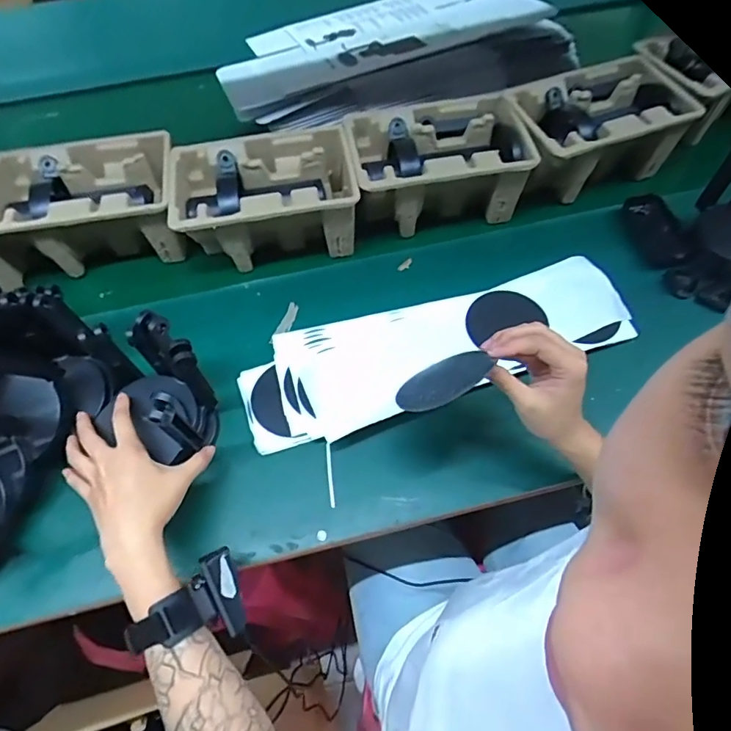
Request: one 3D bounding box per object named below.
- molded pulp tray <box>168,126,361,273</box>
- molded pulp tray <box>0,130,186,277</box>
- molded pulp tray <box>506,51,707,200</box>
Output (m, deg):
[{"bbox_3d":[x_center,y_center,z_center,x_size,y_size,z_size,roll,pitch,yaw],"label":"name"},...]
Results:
[{"bbox_3d":[-0.128,-0.210,0.645,0.222,0.099,0.146,-9,59,-6],"label":"molded pulp tray"},{"bbox_3d":[-0.356,-0.207,0.652,0.224,0.098,0.151,-9,59,-6],"label":"molded pulp tray"},{"bbox_3d":[0.301,-0.317,0.679,0.222,0.093,0.150,-16,60,-11],"label":"molded pulp tray"}]

